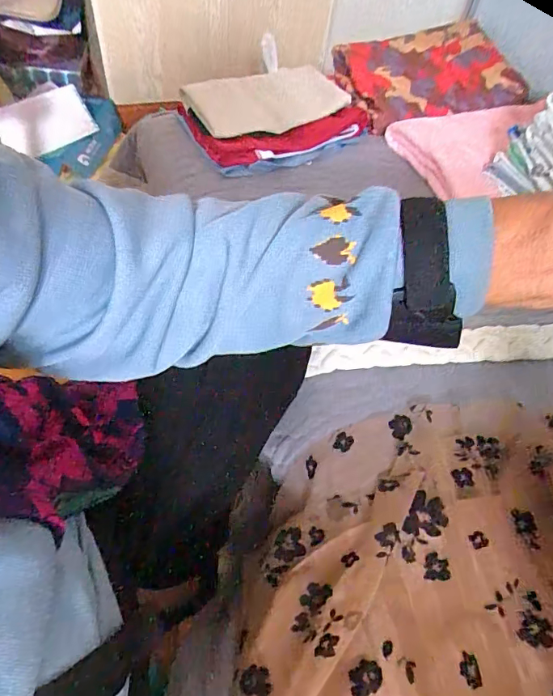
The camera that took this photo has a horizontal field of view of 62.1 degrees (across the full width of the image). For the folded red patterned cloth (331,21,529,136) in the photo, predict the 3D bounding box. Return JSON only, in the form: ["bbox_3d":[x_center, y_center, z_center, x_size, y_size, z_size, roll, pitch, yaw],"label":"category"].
[{"bbox_3d":[0.271,-0.479,0.816,0.292,0.061,0.198,-15,74,-9],"label":"folded red patterned cloth"}]

